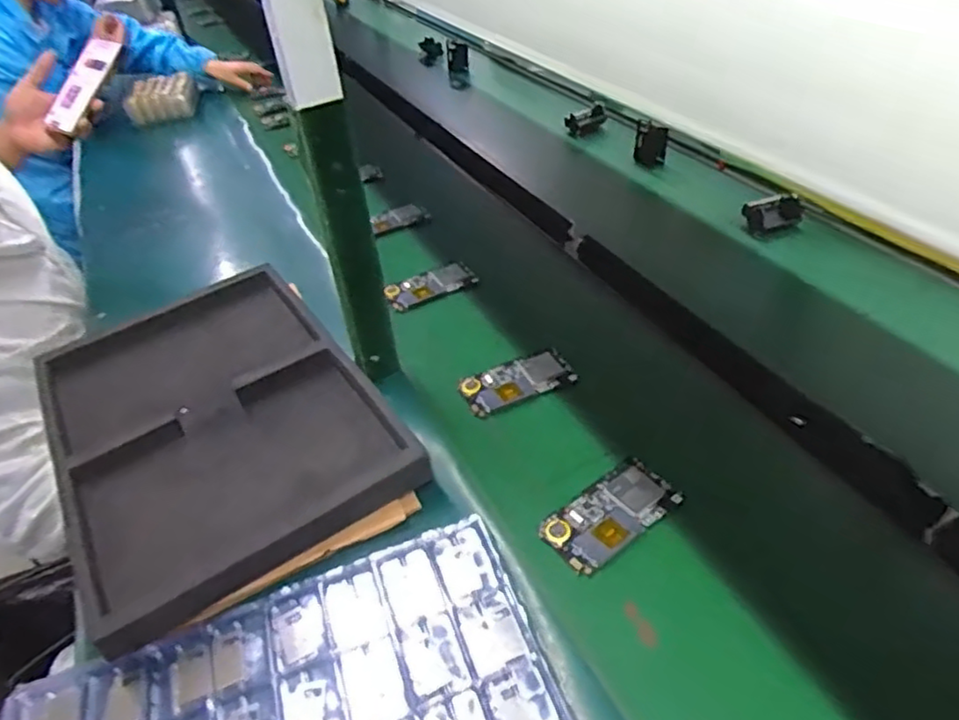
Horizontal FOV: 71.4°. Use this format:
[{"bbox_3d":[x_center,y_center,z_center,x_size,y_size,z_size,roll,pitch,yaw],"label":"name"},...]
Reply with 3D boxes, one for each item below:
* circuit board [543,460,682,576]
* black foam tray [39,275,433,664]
[{"bbox_3d":[0.116,0.135,0.591,0.121,0.008,0.064,-27,42,-26],"label":"circuit board"},{"bbox_3d":[-0.284,0.055,0.697,0.287,0.046,0.432,-25,41,-24],"label":"black foam tray"}]

